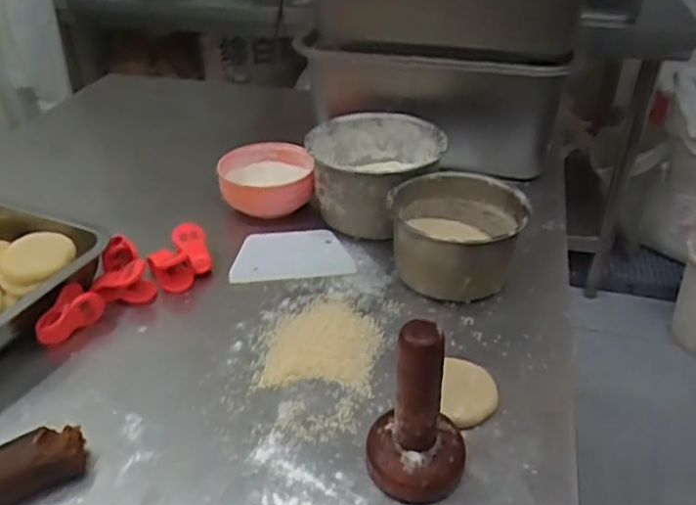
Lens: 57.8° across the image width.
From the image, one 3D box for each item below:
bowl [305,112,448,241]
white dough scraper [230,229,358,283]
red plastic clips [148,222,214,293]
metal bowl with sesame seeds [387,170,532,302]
[{"bbox_3d":[0.029,-0.091,0.723,0.145,0.081,0.152,-2,36,1],"label":"bowl"},{"bbox_3d":[-0.059,-0.001,0.664,0.120,0.008,0.092,0,34,-6],"label":"white dough scraper"},{"bbox_3d":[-0.166,0.003,0.635,0.052,0.035,0.070,23,43,31],"label":"red plastic clips"},{"bbox_3d":[0.104,-0.021,0.624,0.125,0.066,0.131,-2,36,1],"label":"metal bowl with sesame seeds"}]

